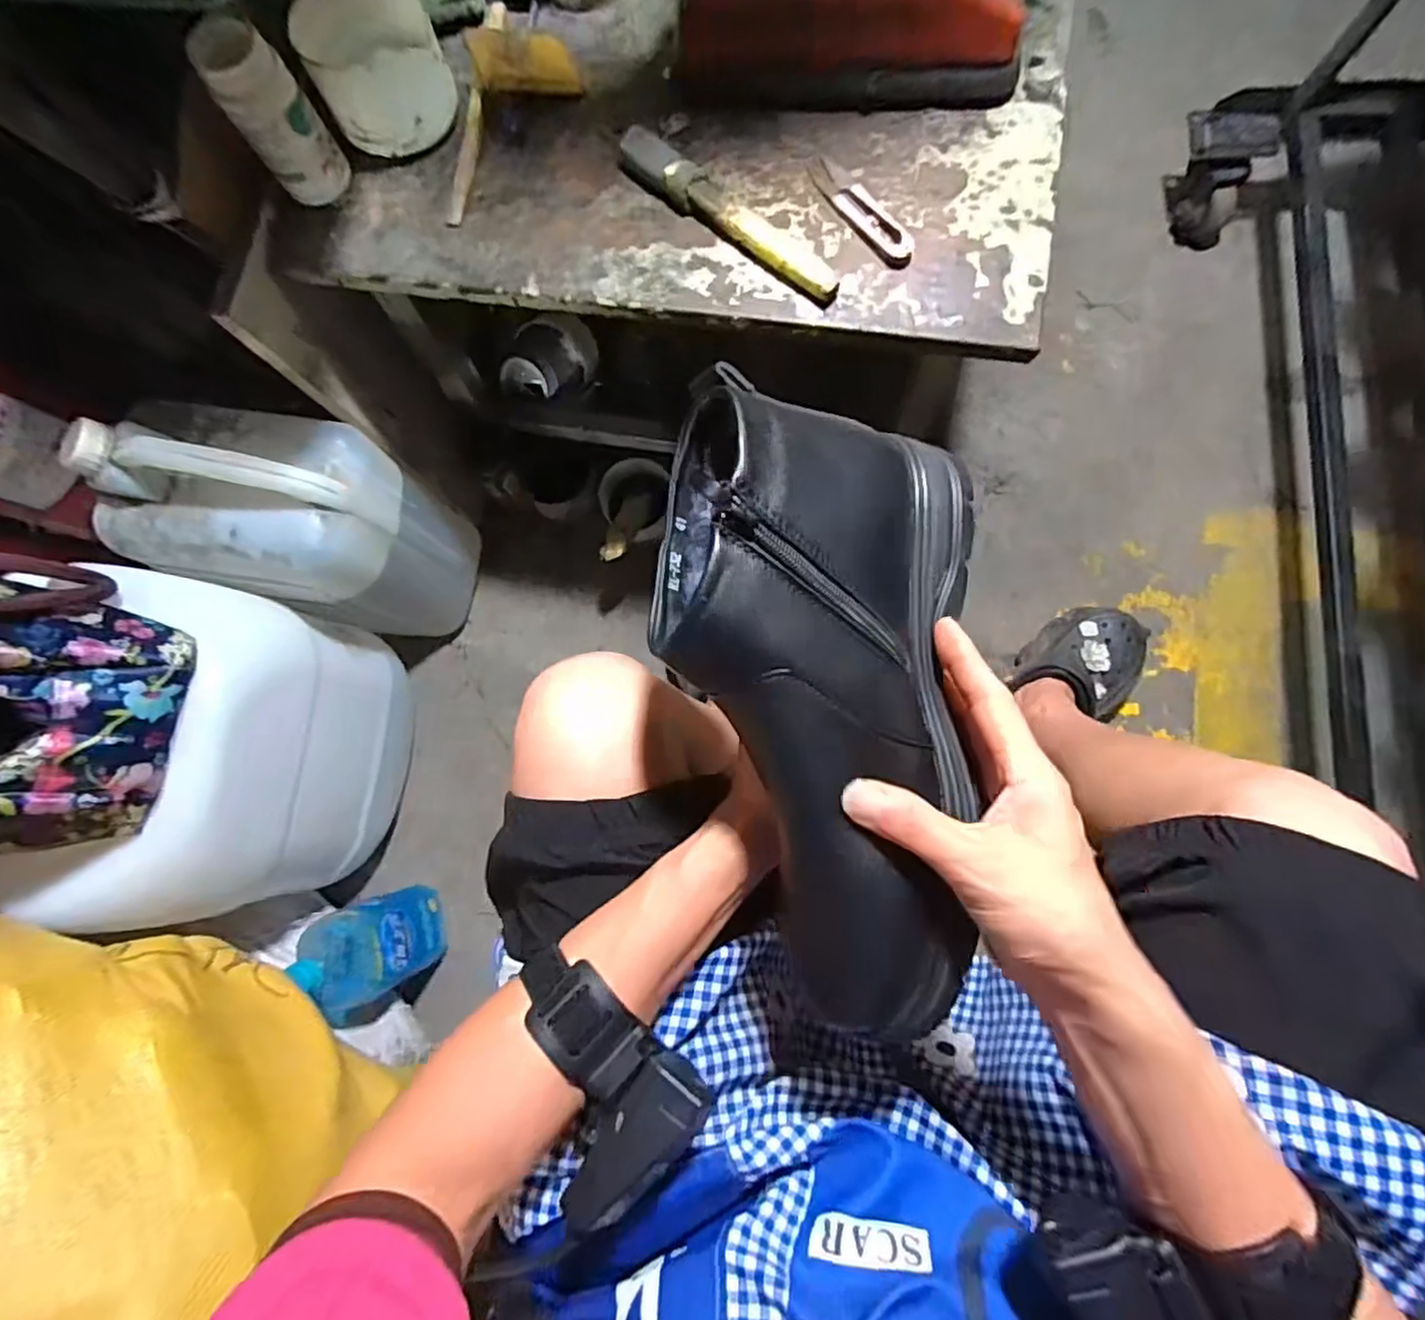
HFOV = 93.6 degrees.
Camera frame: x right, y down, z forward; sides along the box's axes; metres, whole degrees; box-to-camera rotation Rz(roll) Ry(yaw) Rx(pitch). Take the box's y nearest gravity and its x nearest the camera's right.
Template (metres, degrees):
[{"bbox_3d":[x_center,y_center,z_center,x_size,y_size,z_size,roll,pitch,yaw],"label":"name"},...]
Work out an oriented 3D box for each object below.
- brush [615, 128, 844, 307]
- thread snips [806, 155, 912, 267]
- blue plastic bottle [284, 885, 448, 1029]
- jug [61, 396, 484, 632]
[{"bbox_3d":[0.012,-0.305,0.460,0.182,0.017,0.029,38,85,8],"label":"brush"},{"bbox_3d":[0.103,-0.311,0.460,0.026,0.009,0.101,-36,81,-3],"label":"thread snips"},{"bbox_3d":[-0.349,0.303,0.676,0.078,0.185,0.113,-21,81,0],"label":"blue plastic bottle"},{"bbox_3d":[-0.407,-0.130,0.676,0.219,0.296,0.154,10,82,5],"label":"jug"}]

